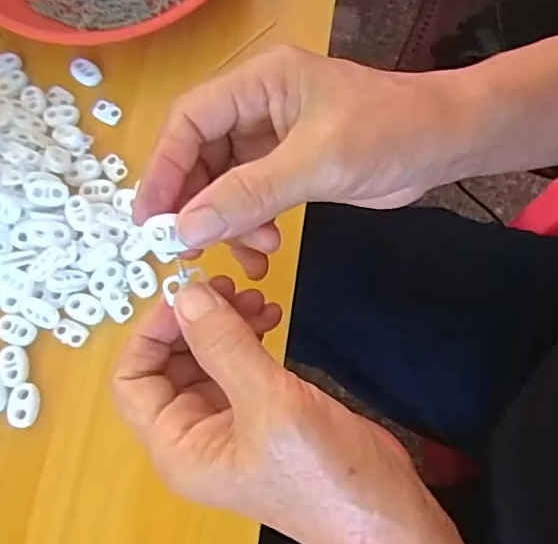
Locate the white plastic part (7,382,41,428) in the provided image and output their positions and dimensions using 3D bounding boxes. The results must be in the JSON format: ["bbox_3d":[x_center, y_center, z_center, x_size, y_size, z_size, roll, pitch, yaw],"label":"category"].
[{"bbox_3d":[-0.135,0.070,0.300,0.016,0.004,0.023,6,69,4],"label":"white plastic part"}]

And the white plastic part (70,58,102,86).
[{"bbox_3d":[-0.128,-0.132,0.377,0.024,0.005,0.015,31,73,13],"label":"white plastic part"}]

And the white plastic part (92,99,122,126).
[{"bbox_3d":[-0.111,-0.103,0.366,0.019,0.004,0.013,25,72,11],"label":"white plastic part"}]

